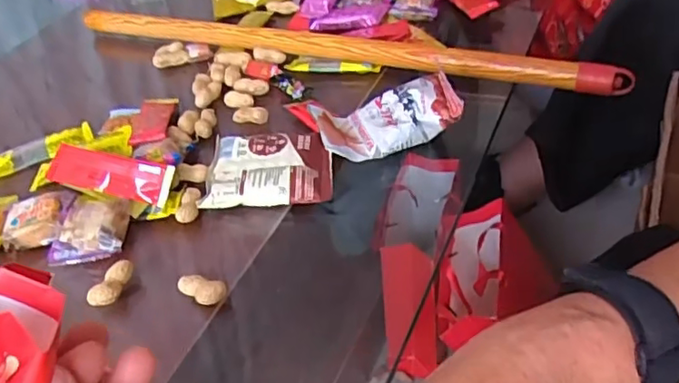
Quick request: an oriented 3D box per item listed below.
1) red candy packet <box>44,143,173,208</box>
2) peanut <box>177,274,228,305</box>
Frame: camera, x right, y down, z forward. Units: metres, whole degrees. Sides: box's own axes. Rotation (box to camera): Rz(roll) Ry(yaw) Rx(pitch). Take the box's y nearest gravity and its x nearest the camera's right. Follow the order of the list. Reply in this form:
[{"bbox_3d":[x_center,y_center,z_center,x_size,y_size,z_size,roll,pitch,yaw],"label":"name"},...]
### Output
[{"bbox_3d":[-0.182,-0.014,0.480,0.103,0.033,0.008,11,2,11],"label":"red candy packet"},{"bbox_3d":[-0.094,0.066,0.407,0.034,0.013,0.014,7,44,19],"label":"peanut"}]

